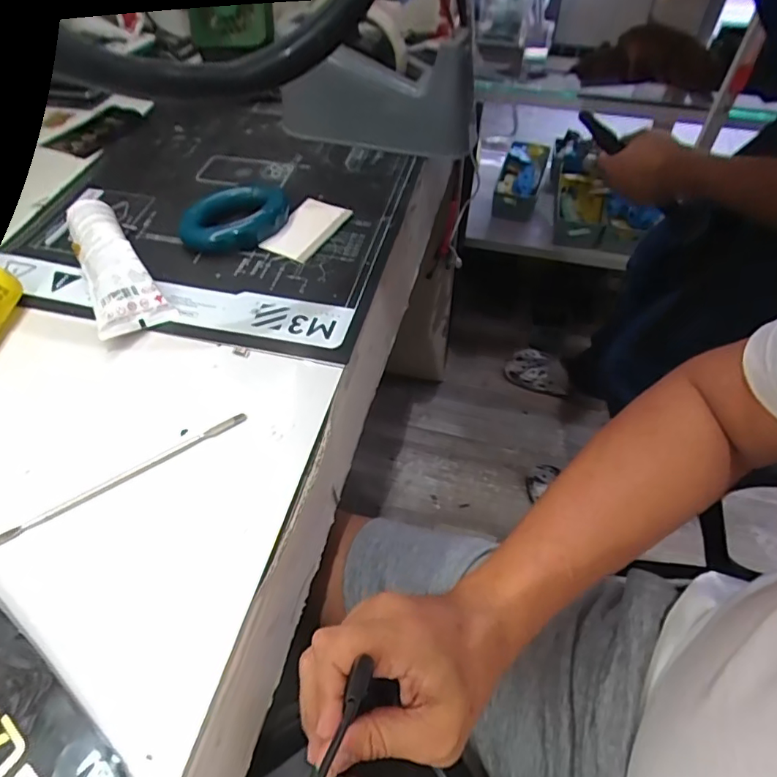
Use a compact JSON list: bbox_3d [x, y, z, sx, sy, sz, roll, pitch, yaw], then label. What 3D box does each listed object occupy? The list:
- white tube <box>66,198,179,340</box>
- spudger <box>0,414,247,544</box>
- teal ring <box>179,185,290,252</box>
[{"bbox_3d":[-0.229,-0.099,0.422,0.051,0.036,0.144,-32,59,-21],"label":"white tube"},{"bbox_3d":[-0.165,0.054,0.327,0.161,0.004,0.008,-28,58,-19],"label":"spudger"},{"bbox_3d":[-0.135,-0.150,0.463,0.096,0.024,0.057,-15,55,-10],"label":"teal ring"}]

